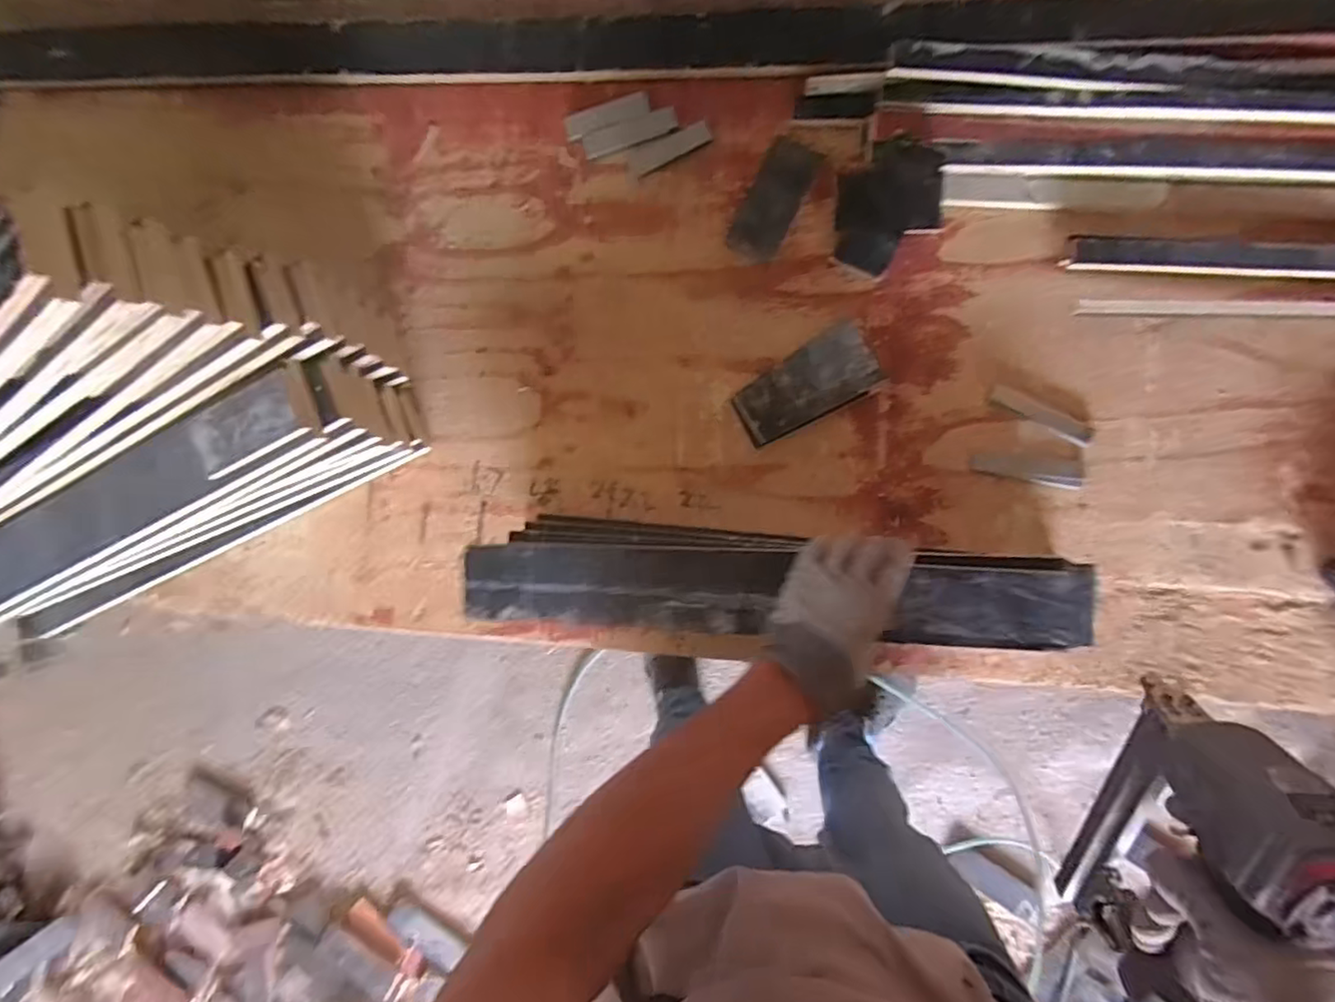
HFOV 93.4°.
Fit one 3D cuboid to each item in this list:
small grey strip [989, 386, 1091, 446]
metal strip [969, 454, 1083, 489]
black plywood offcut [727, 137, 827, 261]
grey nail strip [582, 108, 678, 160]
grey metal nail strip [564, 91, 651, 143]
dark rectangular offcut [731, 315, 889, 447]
[{"bbox_3d":[0.404,-0.092,0.679,0.109,0.009,0.021,31,92,6],"label":"small grey strip"},{"bbox_3d":[0.387,-0.035,0.679,0.112,0.005,0.026,12,89,7],"label":"metal strip"},{"bbox_3d":[0.122,-0.347,0.726,0.062,0.012,0.135,27,91,7],"label":"black plywood offcut"},{"bbox_3d":[-0.044,-0.434,0.742,0.112,0.005,0.030,-17,86,5],"label":"grey nail strip"},{"bbox_3d":[-0.071,-0.456,0.743,0.102,0.010,0.029,-20,86,5],"label":"grey metal nail strip"},{"bbox_3d":[0.154,-0.130,0.699,0.160,0.028,0.080,-28,85,5],"label":"dark rectangular offcut"}]

